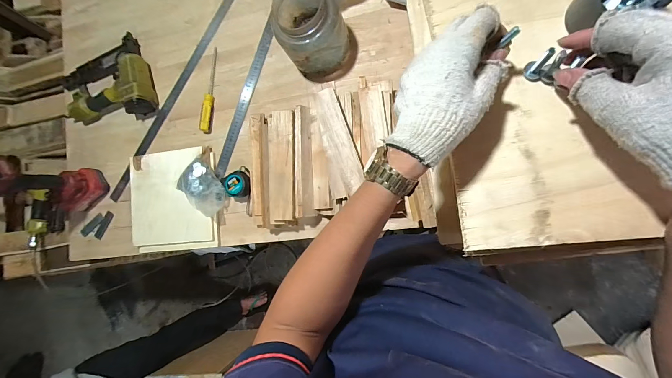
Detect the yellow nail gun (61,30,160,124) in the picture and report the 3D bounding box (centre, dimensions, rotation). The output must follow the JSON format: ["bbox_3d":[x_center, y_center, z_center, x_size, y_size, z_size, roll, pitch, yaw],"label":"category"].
[{"bbox_3d":[-0.622,-0.261,0.767,0.269,0.075,0.212,-28,81,10],"label":"yellow nail gun"}]

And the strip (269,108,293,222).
[{"bbox_3d":[-0.124,-0.052,0.640,0.059,0.017,0.241,-1,86,13],"label":"strip"}]

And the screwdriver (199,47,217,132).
[{"bbox_3d":[-0.322,-0.254,0.728,0.025,0.020,0.215,5,88,14],"label":"screwdriver"}]

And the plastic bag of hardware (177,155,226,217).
[{"bbox_3d":[-0.333,-0.005,0.708,0.090,0.042,0.129,-42,79,8],"label":"plastic bag of hardware"}]

